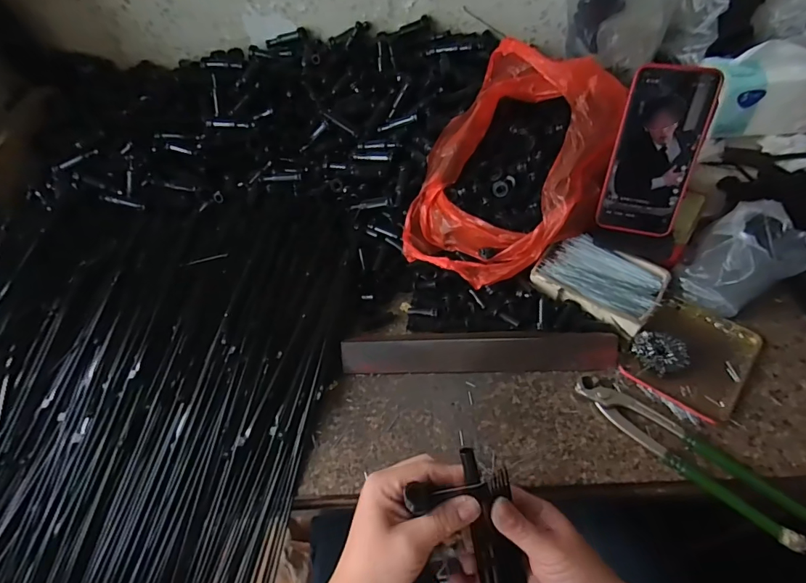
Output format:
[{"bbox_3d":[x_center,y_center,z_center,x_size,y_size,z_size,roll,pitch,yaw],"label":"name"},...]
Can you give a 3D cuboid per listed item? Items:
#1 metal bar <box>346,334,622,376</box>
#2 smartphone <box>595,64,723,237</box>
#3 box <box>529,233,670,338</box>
[{"bbox_3d":[0.078,0.068,0.473,0.283,0.014,0.040,-2,87,4],"label":"metal bar"},{"bbox_3d":[0.257,-0.140,0.456,0.078,0.161,0.009,14,27,19],"label":"smartphone"},{"bbox_3d":[0.216,-0.016,0.492,0.124,0.027,0.088,29,65,18],"label":"box"}]

